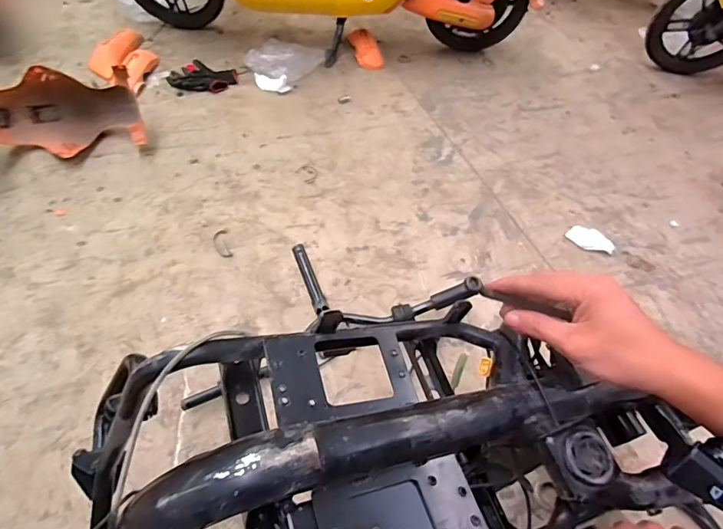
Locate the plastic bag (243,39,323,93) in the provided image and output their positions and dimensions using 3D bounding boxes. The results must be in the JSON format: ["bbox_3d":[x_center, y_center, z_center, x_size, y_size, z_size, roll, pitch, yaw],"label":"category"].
[{"bbox_3d":[-0.307,-0.738,1.617,0.251,0.052,0.277,26,56,15],"label":"plastic bag"}]

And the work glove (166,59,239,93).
[{"bbox_3d":[-0.554,-0.670,1.556,0.231,0.030,0.160,1,53,-3],"label":"work glove"}]

